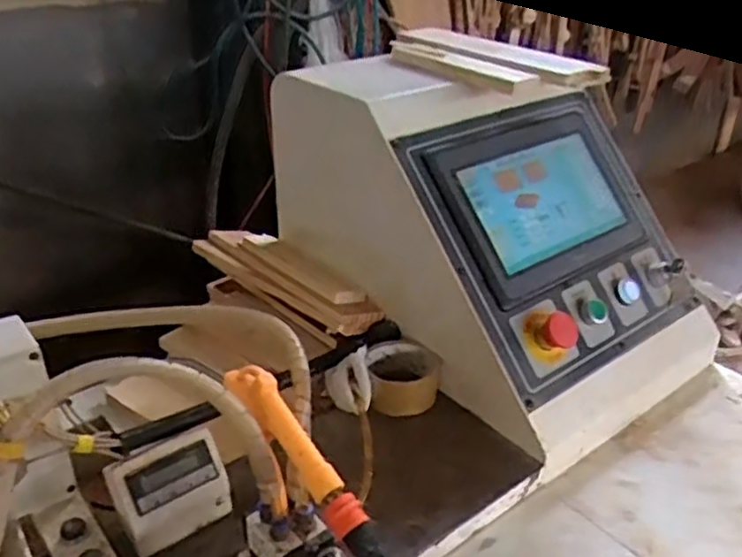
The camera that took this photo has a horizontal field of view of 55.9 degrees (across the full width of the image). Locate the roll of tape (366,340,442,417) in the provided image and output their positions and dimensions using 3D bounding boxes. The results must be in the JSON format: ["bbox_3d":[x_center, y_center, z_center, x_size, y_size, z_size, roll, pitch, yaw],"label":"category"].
[{"bbox_3d":[0.037,0.105,0.787,0.080,0.049,0.087,1,30,-1],"label":"roll of tape"}]

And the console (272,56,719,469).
[{"bbox_3d":[0.142,-0.081,0.884,0.390,0.328,0.490,-22,38,-35],"label":"console"}]

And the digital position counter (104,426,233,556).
[{"bbox_3d":[-0.172,0.181,0.596,0.094,0.074,0.050,-22,37,-34],"label":"digital position counter"}]

